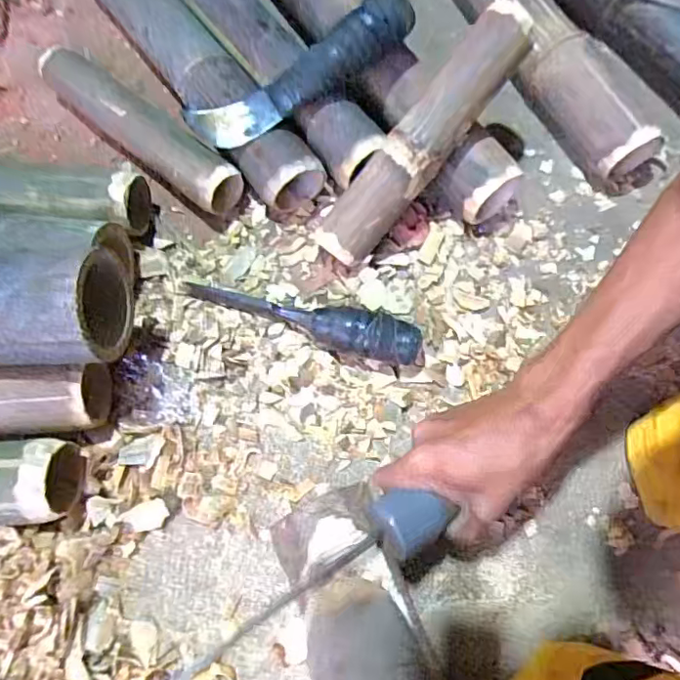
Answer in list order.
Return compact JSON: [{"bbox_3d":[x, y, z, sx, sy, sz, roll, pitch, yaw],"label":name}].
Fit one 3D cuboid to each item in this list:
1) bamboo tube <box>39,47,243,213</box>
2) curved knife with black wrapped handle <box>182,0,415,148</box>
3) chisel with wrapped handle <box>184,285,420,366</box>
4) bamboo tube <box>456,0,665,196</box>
[{"bbox_3d":[-0.185,-0.194,0.510,0.233,0.049,0.049,38,74,11],"label":"bamboo tube"},{"bbox_3d":[-0.033,-0.227,0.467,0.210,0.036,0.054,-31,73,7],"label":"curved knife with black wrapped handle"},{"bbox_3d":[-0.032,-0.018,0.456,0.198,0.036,0.034,16,71,4],"label":"chisel with wrapped handle"},{"bbox_3d":[0.123,-0.435,0.596,0.085,0.068,0.659,-25,73,-10],"label":"bamboo tube"}]

